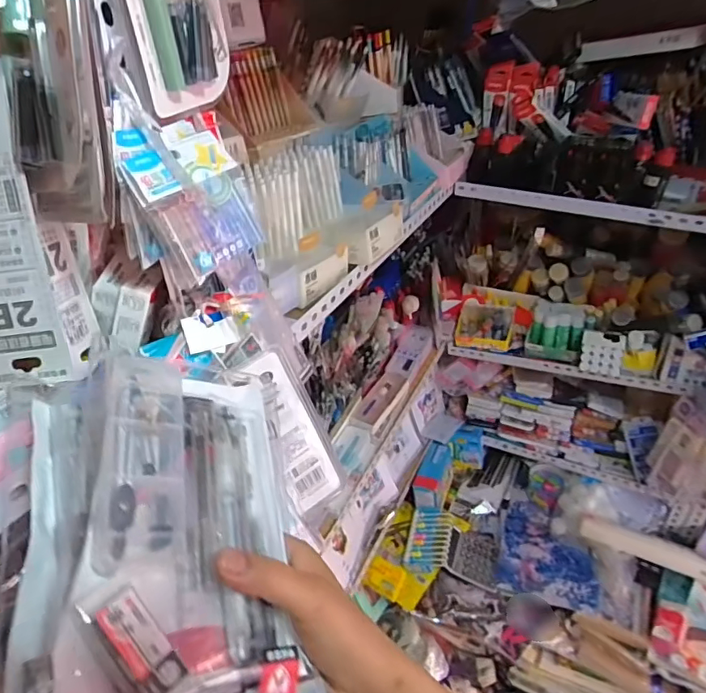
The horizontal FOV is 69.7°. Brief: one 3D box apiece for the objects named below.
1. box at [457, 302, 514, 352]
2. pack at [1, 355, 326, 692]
[{"bbox_3d":[0.324,-0.049,1.252,0.133,0.092,0.079,9,37,17],"label":"box"},{"bbox_3d":[-0.105,0.103,0.293,0.145,0.040,0.211,8,47,-33],"label":"pack"}]

